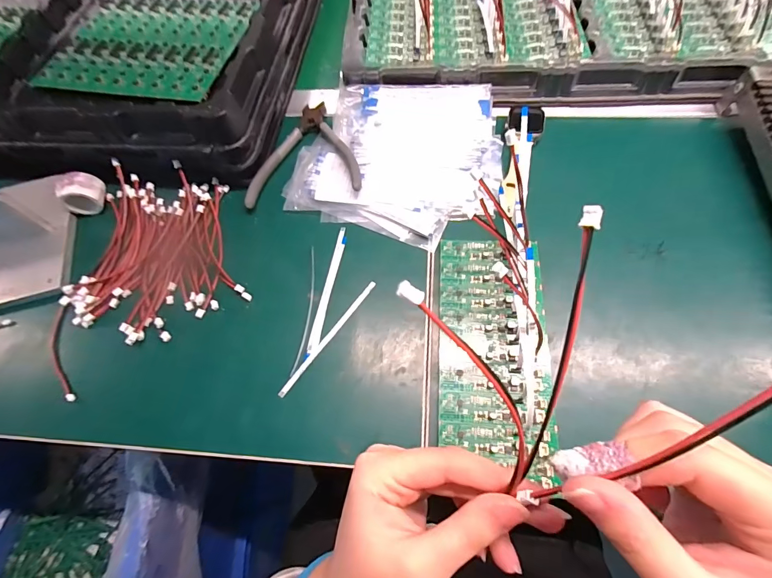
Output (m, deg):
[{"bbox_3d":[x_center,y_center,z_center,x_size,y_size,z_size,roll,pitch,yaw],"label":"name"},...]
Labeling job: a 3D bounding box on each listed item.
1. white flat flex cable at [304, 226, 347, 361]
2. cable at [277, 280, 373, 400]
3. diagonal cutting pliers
[{"bbox_3d":[-0.051,0.001,0.324,0.009,0.004,0.124,12,68,-1],"label":"white flat flex cable"},{"bbox_3d":[-0.047,0.039,0.307,0.005,0.004,0.119,34,72,17],"label":"cable"},{"bbox_3d":[-0.082,-0.147,0.370,0.110,0.019,0.135,-4,65,2],"label":"diagonal cutting pliers"}]

